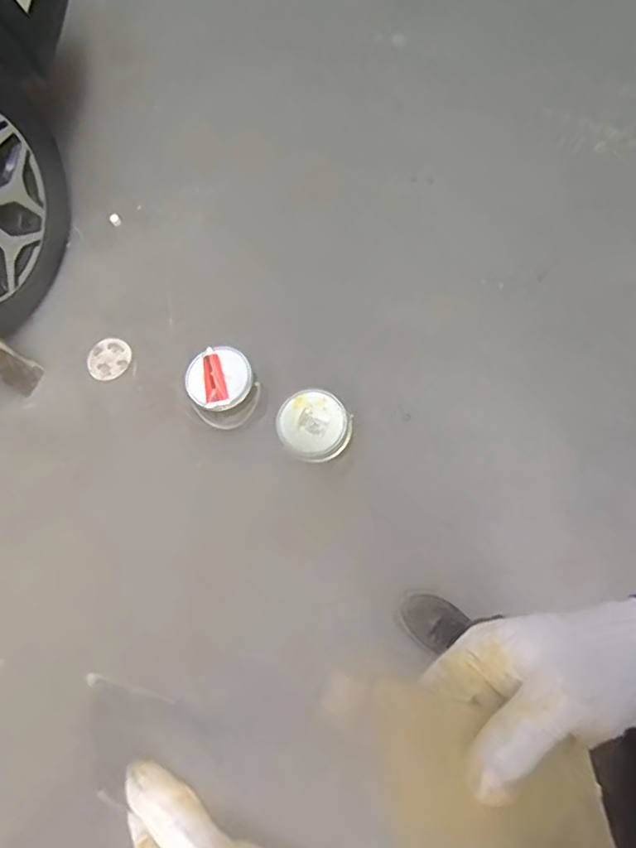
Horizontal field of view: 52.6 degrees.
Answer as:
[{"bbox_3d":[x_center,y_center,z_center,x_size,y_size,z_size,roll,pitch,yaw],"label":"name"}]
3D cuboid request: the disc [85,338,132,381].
[{"bbox_3d":[-0.561,-0.177,1.721,0.119,0.006,0.115,-3,69,8],"label":"disc"}]

